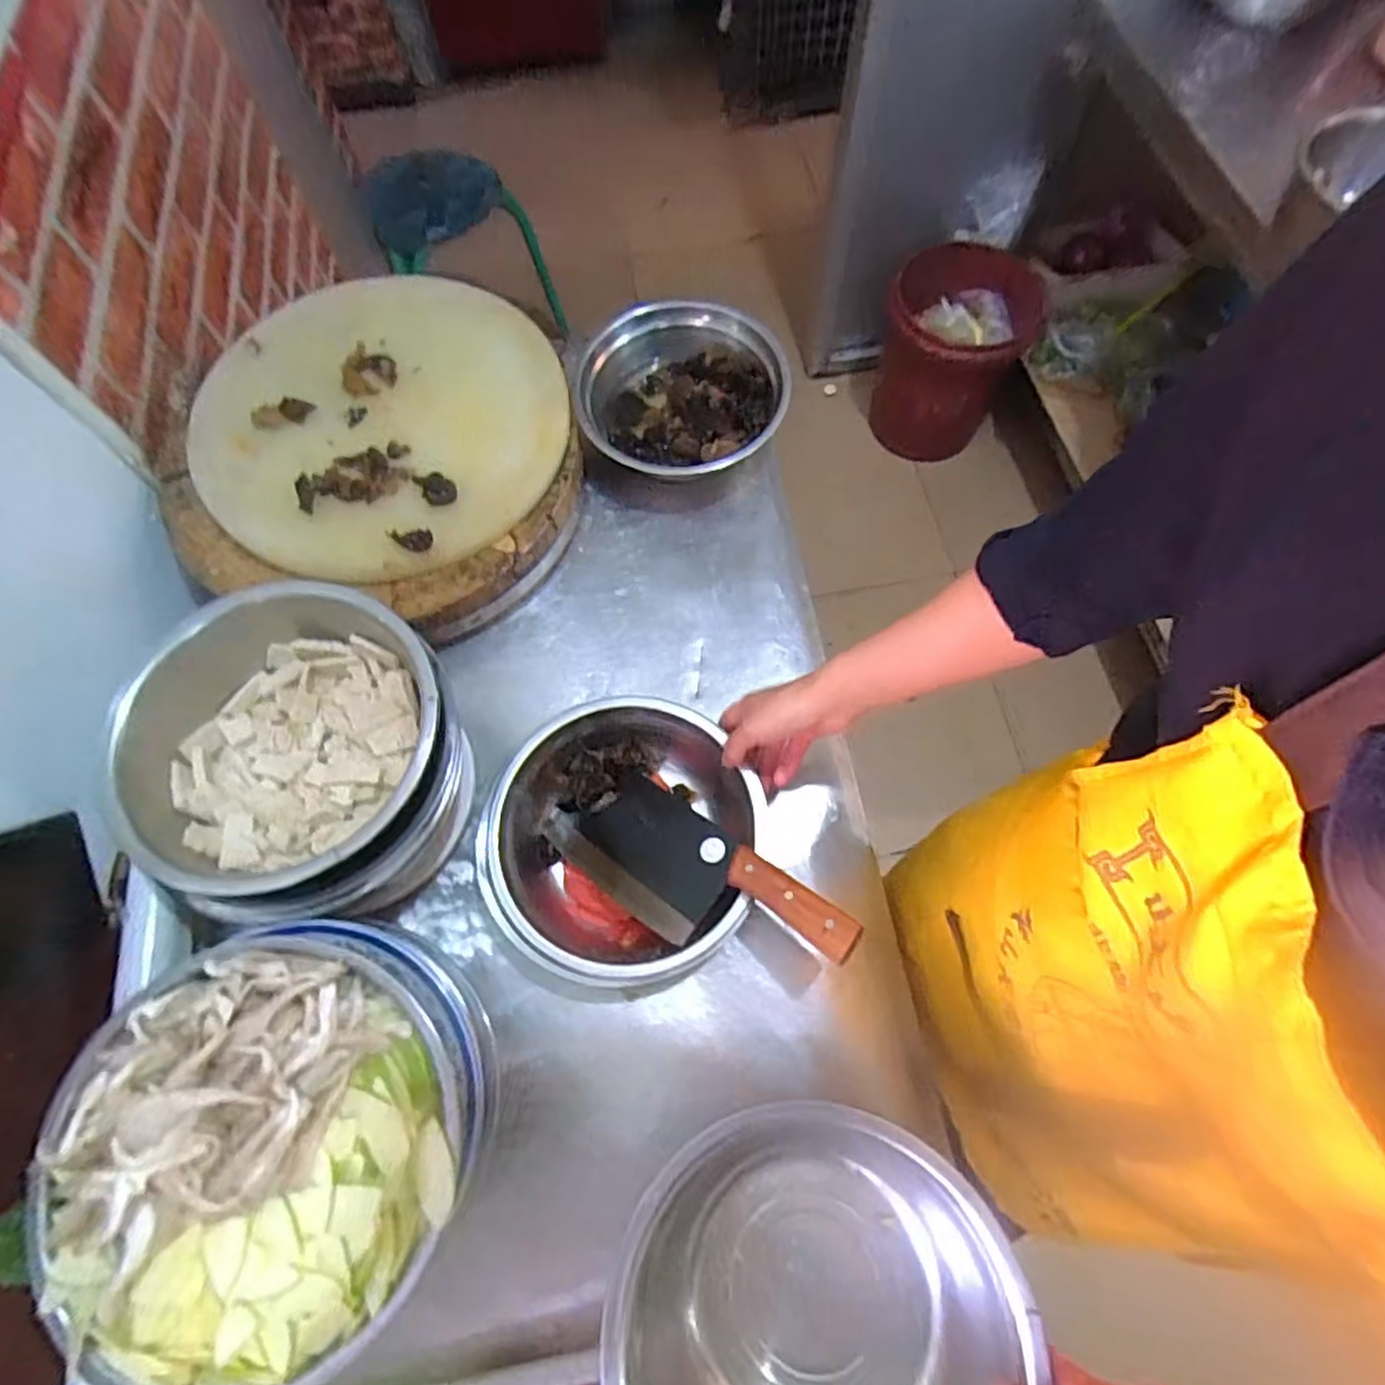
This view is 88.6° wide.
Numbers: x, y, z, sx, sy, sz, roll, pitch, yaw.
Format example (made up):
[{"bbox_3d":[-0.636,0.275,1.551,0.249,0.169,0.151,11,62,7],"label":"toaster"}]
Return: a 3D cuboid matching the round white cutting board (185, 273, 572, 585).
[{"bbox_3d":[-0.304,-0.275,0.702,0.344,0.033,0.332,2,72,-5],"label":"round white cutting board"}]

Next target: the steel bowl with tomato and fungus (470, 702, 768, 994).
[{"bbox_3d":[-0.059,0.129,0.627,0.233,0.066,0.237,0,68,1],"label":"steel bowl with tomato and fungus"}]

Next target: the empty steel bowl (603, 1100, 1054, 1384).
[{"bbox_3d":[0.069,0.377,0.429,0.217,0.121,0.229,0,68,1],"label":"empty steel bowl"}]

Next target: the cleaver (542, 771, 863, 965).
[{"bbox_3d":[0.002,0.144,0.585,0.274,0.018,0.110,15,68,28],"label":"cleaver"}]

